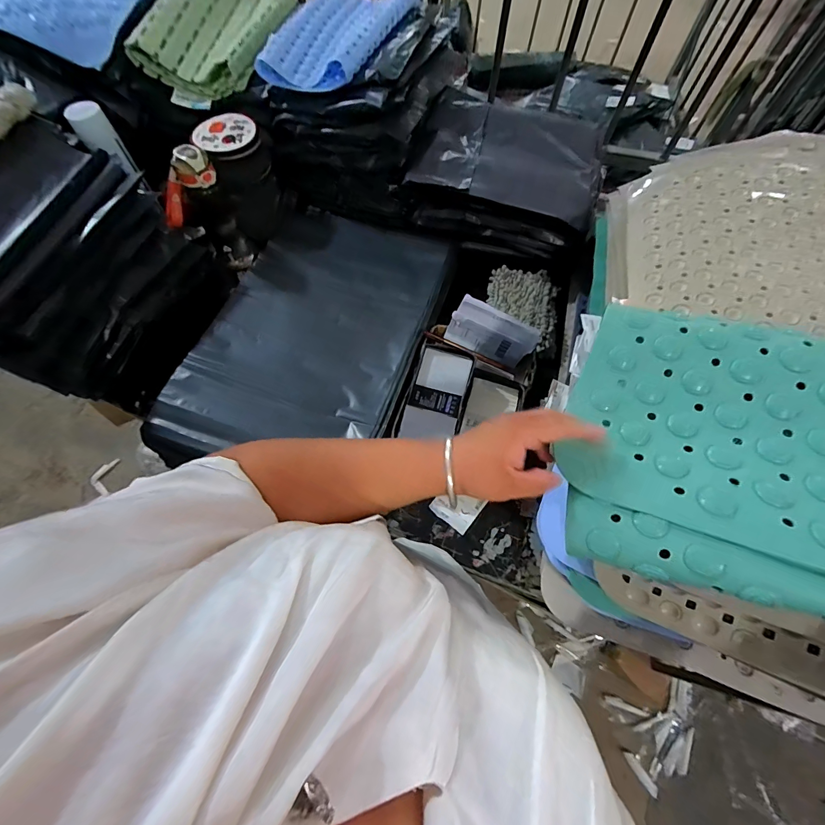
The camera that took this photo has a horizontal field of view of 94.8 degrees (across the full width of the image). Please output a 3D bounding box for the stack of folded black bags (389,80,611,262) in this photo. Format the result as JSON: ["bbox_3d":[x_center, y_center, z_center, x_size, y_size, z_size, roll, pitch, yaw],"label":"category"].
[{"bbox_3d":[0.210,-0.536,0.888,0.422,0.169,0.321,19,65,8],"label":"stack of folded black bags"}]

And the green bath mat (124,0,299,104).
[{"bbox_3d":[-0.448,-0.908,0.884,0.258,0.110,0.403,10,64,4],"label":"green bath mat"}]

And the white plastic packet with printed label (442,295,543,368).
[{"bbox_3d":[0.153,-0.156,0.733,0.161,0.093,0.024,26,49,1],"label":"white plastic packet with printed label"}]

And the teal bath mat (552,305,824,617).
[{"bbox_3d":[0.394,0.052,0.322,0.470,0.109,0.256,16,65,7],"label":"teal bath mat"}]

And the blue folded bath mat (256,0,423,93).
[{"bbox_3d":[-0.153,-0.819,0.814,0.241,0.072,0.371,19,65,8],"label":"blue folded bath mat"}]

